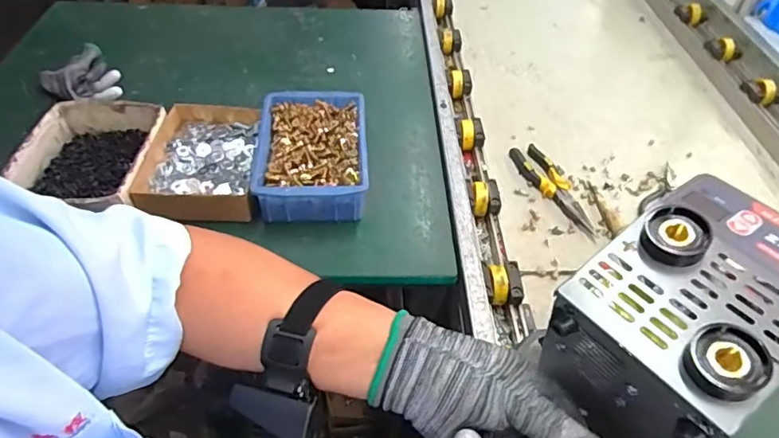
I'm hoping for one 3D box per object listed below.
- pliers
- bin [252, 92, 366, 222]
[{"bbox_3d":[0.254,-0.048,0.783,0.053,0.011,0.195,-18,51,-18],"label":"pliers"},{"bbox_3d":[-0.099,-0.081,0.667,0.135,0.064,0.190,-1,47,-4],"label":"bin"}]

